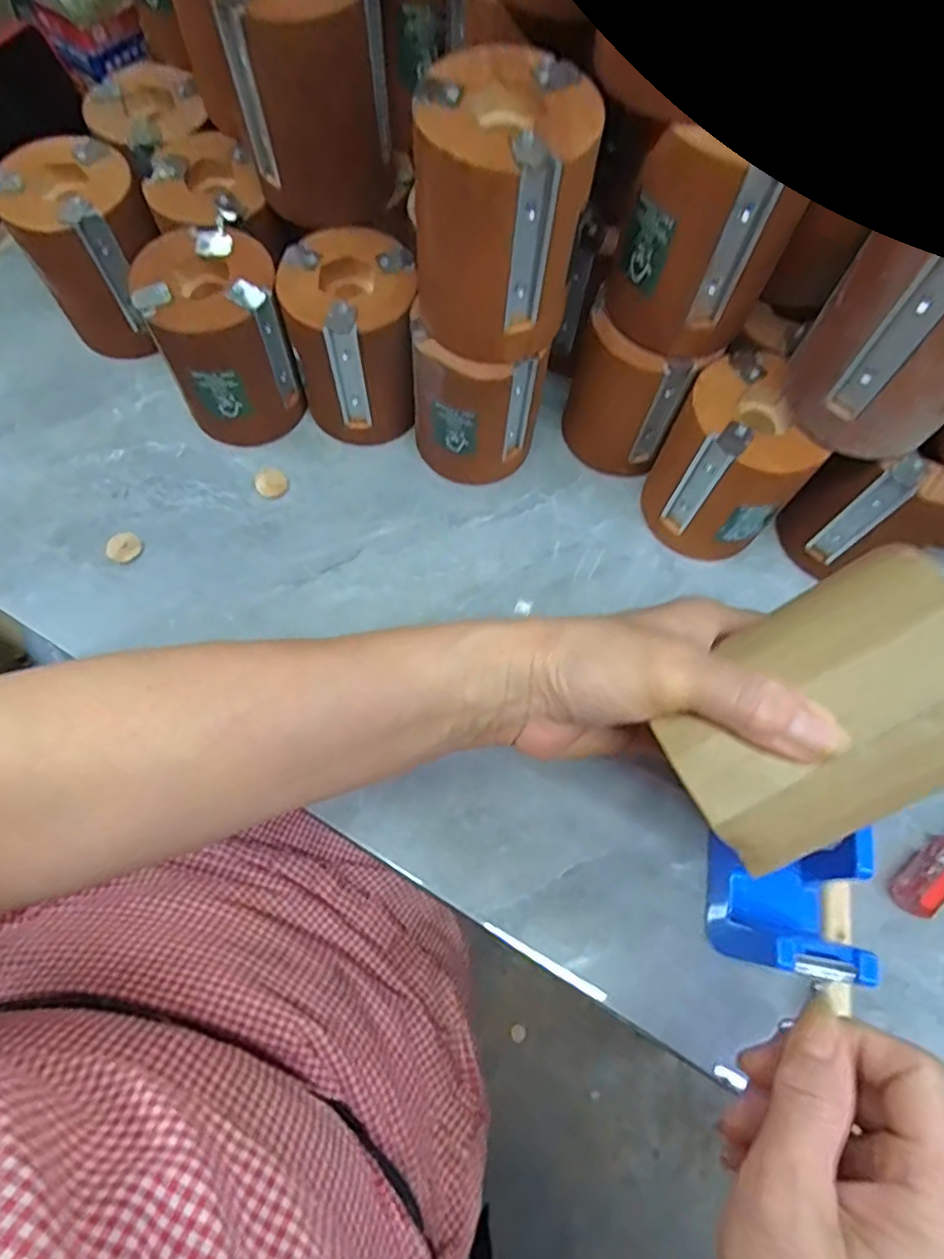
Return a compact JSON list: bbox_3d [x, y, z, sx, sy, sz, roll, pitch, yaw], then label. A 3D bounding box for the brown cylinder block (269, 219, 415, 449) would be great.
[{"bbox_3d":[-0.072,-0.176,0.404,0.077,0.101,0.076,0,71,-3],"label":"brown cylinder block"}]

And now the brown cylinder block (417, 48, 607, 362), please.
[{"bbox_3d":[0.012,-0.190,0.302,0.076,0.097,0.078,10,70,1],"label":"brown cylinder block"}]

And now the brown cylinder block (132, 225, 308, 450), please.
[{"bbox_3d":[-0.150,-0.175,0.402,0.076,0.107,0.074,-24,73,-10],"label":"brown cylinder block"}]

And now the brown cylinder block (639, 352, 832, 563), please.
[{"bbox_3d":[0.149,-0.097,0.383,0.077,0.098,0.075,29,72,7],"label":"brown cylinder block"}]

